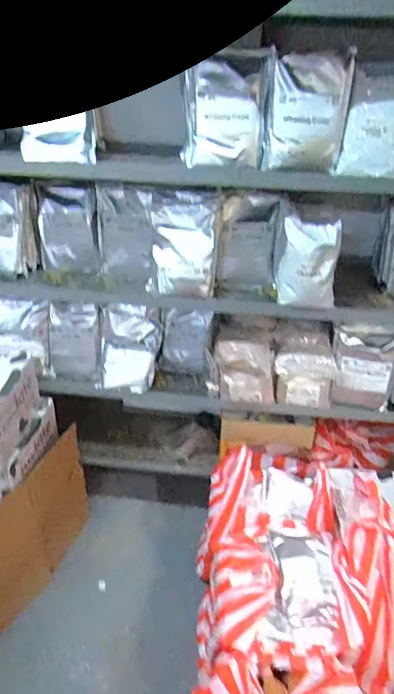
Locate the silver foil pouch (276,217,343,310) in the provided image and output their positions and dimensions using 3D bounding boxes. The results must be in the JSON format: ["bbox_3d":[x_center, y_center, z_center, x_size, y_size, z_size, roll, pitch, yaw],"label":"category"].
[{"bbox_3d":[0.302,-0.220,1.210,0.143,0.215,0.095,-2,33,-6],"label":"silver foil pouch"}]

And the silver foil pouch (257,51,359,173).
[{"bbox_3d":[0.260,-0.572,1.100,0.199,0.242,0.066,8,33,9],"label":"silver foil pouch"}]

